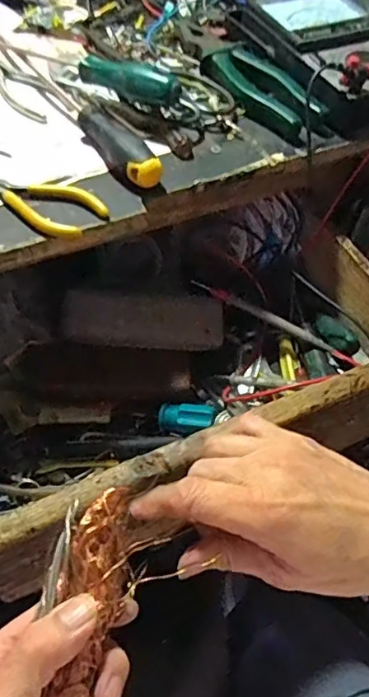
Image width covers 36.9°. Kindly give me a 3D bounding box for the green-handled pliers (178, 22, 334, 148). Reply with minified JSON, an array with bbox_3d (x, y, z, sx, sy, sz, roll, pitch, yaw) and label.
[{"bbox_3d":[0.059,-0.258,0.521,0.059,0.027,0.186,-30,63,-23],"label":"green-handled pliers"}]

